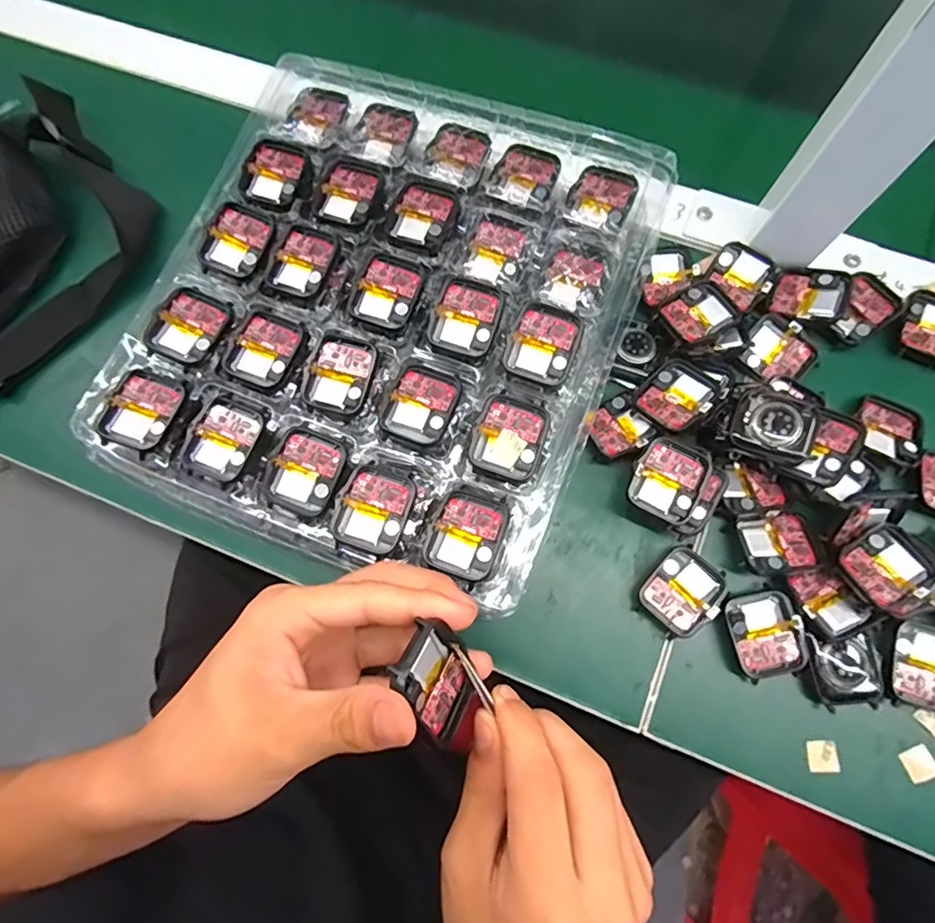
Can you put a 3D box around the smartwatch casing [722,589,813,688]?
[{"bbox_3d":[0.164,0.096,0.288,0.038,0.018,0.043,-17,76,-2],"label":"smartwatch casing"}]

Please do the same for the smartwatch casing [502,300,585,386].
[{"bbox_3d":[0.043,-0.066,0.290,0.037,0.009,0.041,21,92,6],"label":"smartwatch casing"}]

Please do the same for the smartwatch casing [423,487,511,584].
[{"bbox_3d":[0.001,0.037,0.266,0.037,0.008,0.044,22,78,7],"label":"smartwatch casing"}]

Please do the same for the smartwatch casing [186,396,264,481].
[{"bbox_3d":[-0.134,-0.012,0.289,0.034,0.008,0.042,21,78,7],"label":"smartwatch casing"}]

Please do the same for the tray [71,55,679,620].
[{"bbox_3d":[-0.048,-0.091,0.315,0.268,0.046,0.296,20,77,6],"label":"tray"}]

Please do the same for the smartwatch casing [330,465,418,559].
[{"bbox_3d":[-0.048,0.025,0.273,0.035,0.005,0.044,20,78,7],"label":"smartwatch casing"}]

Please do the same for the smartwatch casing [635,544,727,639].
[{"bbox_3d":[0.122,0.074,0.294,0.037,0.017,0.044,40,81,11],"label":"smartwatch casing"}]

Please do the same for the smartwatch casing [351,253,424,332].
[{"bbox_3d":[-0.046,-0.098,0.300,0.035,0.008,0.040,26,79,8],"label":"smartwatch casing"}]

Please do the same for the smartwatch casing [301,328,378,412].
[{"bbox_3d":[-0.071,-0.050,0.291,0.037,0.007,0.044,20,78,7],"label":"smartwatch casing"}]

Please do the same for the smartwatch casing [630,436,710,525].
[{"bbox_3d":[0.113,0.010,0.289,0.038,0.012,0.040,31,79,9],"label":"smartwatch casing"}]

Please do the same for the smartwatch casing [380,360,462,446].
[{"bbox_3d":[-0.025,-0.033,0.284,0.037,0.006,0.043,20,78,7],"label":"smartwatch casing"}]

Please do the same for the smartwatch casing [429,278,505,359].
[{"bbox_3d":[0.000,-0.081,0.296,0.035,0.007,0.042,20,90,4],"label":"smartwatch casing"}]

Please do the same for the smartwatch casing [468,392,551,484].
[{"bbox_3d":[0.023,-0.014,0.281,0.037,0.005,0.044,21,78,7],"label":"smartwatch casing"}]

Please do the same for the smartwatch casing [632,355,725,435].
[{"bbox_3d":[0.124,-0.040,0.306,0.043,0.011,0.039,-45,66,-7],"label":"smartwatch casing"}]

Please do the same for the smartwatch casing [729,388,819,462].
[{"bbox_3d":[0.171,-0.020,0.287,0.040,0.014,0.034,21,78,7],"label":"smartwatch casing"}]

